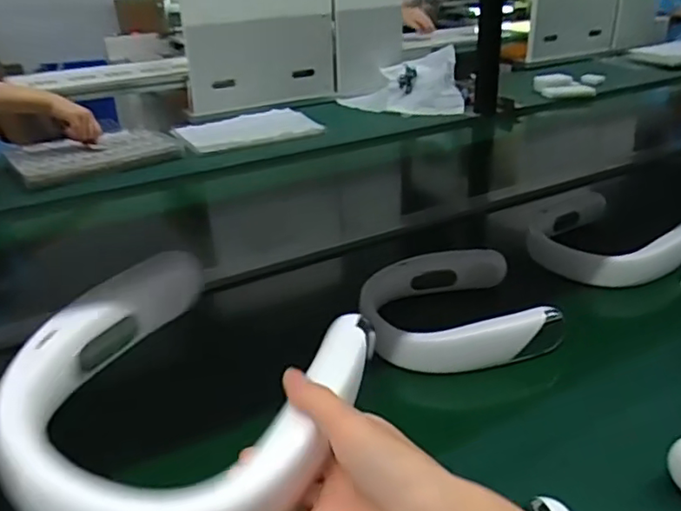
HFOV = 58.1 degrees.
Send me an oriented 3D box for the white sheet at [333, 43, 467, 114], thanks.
[{"bbox_3d":[0.166,-0.465,1.659,0.332,0.114,0.292,4,28,10],"label":"white sheet"}]

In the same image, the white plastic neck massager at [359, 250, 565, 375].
[{"bbox_3d":[0.131,0.054,0.713,0.206,0.049,0.199,-1,27,2],"label":"white plastic neck massager"}]

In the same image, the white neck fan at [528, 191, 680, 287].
[{"bbox_3d":[0.352,-0.021,0.842,0.167,0.055,0.178,-17,31,-27],"label":"white neck fan"}]

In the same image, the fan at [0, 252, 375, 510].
[{"bbox_3d":[-0.094,0.081,0.372,0.178,0.069,0.199,11,30,23],"label":"fan"}]

